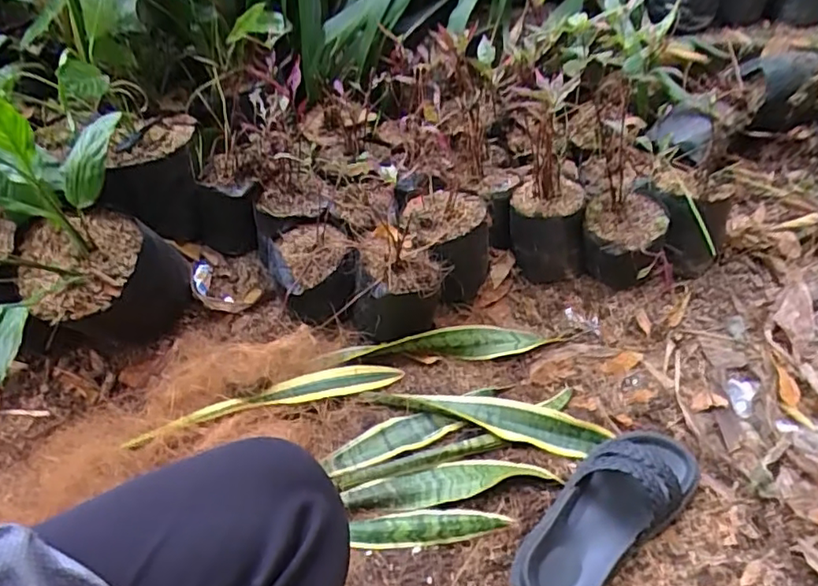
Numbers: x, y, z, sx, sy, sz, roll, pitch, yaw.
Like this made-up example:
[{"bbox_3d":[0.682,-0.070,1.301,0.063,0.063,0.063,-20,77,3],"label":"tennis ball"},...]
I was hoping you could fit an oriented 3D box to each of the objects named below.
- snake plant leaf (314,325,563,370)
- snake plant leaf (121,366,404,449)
[{"bbox_3d":[0.038,0.068,0.771,0.308,0.033,0.032,-3,43,-8],"label":"snake plant leaf"},{"bbox_3d":[-0.165,0.130,0.714,0.322,0.026,0.039,-14,46,-19],"label":"snake plant leaf"}]

